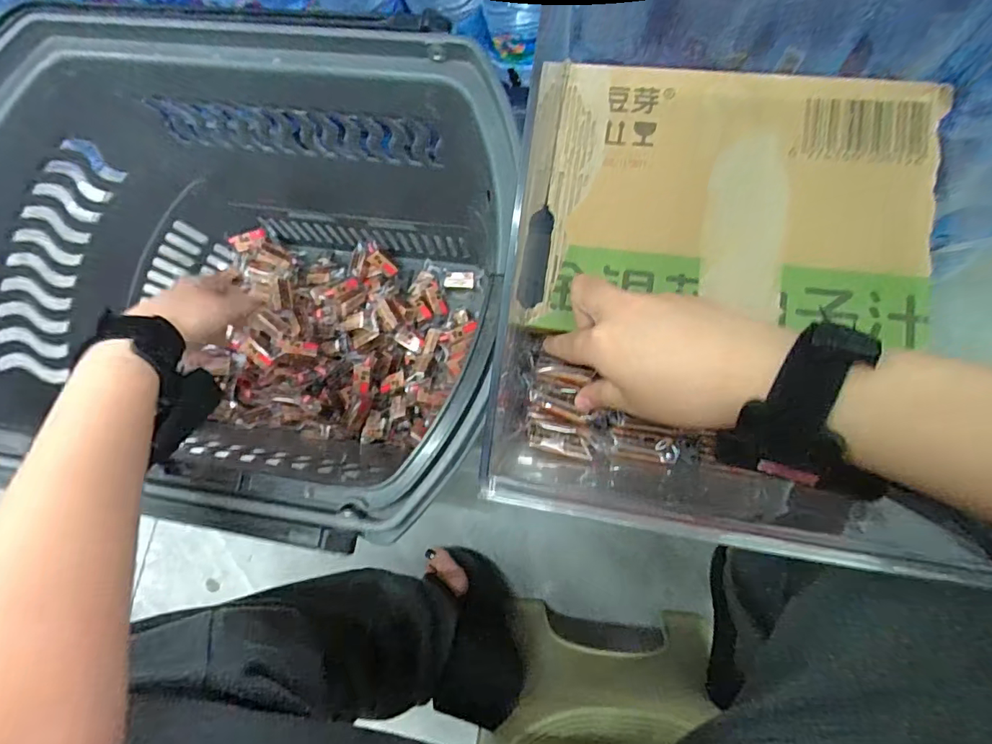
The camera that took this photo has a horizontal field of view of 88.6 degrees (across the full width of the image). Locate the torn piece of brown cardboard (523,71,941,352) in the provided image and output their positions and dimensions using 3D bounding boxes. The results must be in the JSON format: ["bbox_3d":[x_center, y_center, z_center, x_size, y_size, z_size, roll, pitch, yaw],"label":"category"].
[{"bbox_3d":[0.134,-0.106,0.310,0.229,0.010,0.166,6,82,10],"label":"torn piece of brown cardboard"}]

